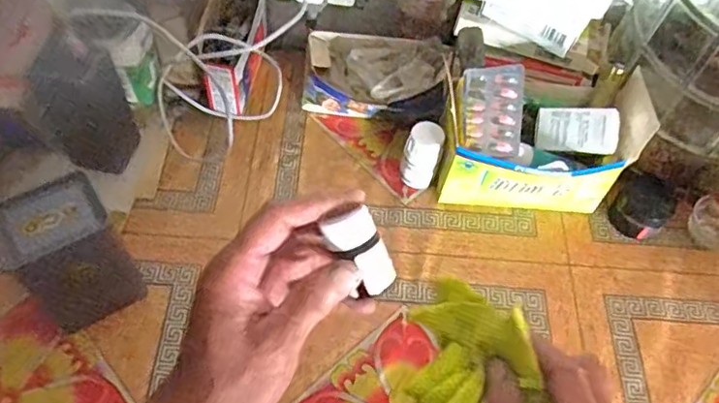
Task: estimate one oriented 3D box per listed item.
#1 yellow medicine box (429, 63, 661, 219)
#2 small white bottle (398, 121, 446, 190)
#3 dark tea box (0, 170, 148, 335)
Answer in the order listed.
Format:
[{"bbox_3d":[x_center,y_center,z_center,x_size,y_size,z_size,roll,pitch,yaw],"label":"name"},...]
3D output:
[{"bbox_3d":[0.168,-0.056,0.570,0.171,0.127,0.098,2,59,-2],"label":"yellow medicine box"},{"bbox_3d":[0.063,-0.047,0.596,0.036,0.064,0.038,17,58,8],"label":"small white bottle"},{"bbox_3d":[-0.240,0.044,0.490,0.080,0.123,0.071,-27,62,-18],"label":"dark tea box"}]

